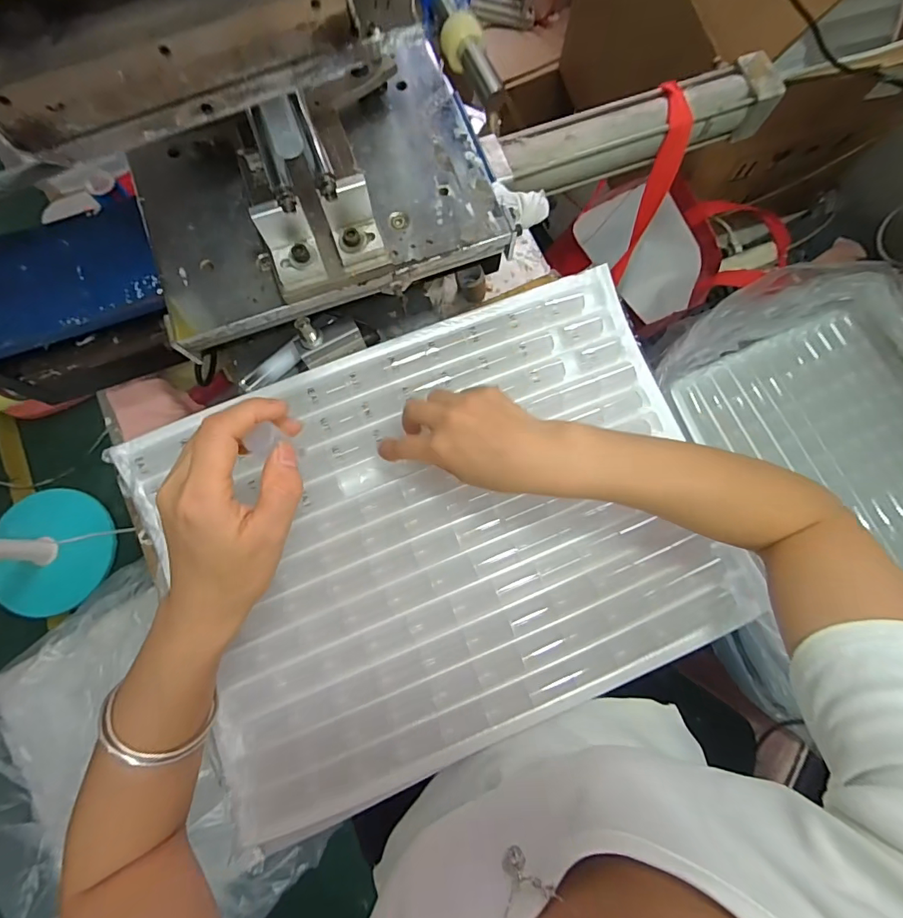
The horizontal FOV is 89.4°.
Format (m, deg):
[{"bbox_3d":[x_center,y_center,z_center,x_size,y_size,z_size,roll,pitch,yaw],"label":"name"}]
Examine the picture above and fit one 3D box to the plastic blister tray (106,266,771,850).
[{"bbox_3d":[-0.003,0.062,0.387,0.455,0.025,0.329,-23,83,-6],"label":"plastic blister tray"}]

